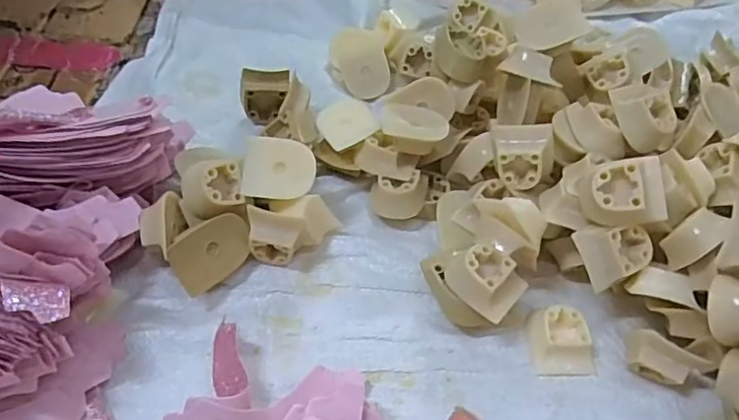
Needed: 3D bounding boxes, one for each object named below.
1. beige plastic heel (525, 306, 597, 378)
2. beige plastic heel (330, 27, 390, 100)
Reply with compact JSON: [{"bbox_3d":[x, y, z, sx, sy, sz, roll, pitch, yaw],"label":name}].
[{"bbox_3d":[0.128,0.086,0.385,0.040,0.018,0.043,0,51,-5],"label":"beige plastic heel"},{"bbox_3d":[-0.009,-0.134,0.535,0.048,0.036,0.063,-10,52,-13],"label":"beige plastic heel"}]

